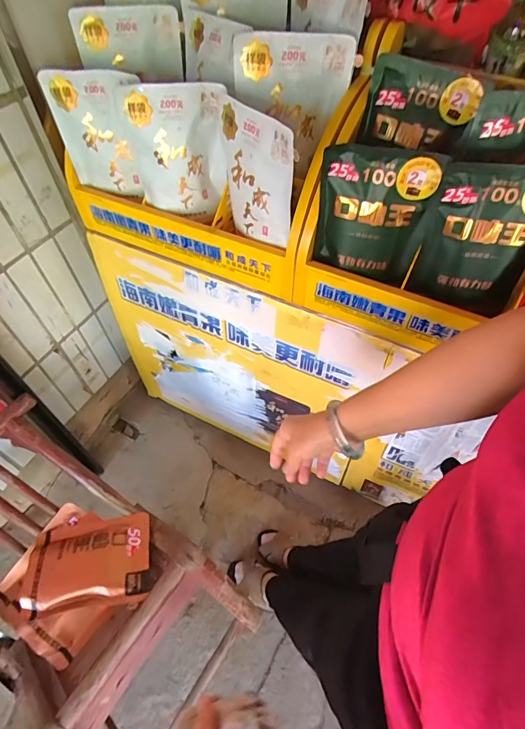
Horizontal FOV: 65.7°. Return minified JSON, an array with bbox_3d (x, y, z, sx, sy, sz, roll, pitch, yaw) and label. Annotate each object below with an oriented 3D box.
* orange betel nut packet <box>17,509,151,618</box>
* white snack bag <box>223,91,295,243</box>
[{"bbox_3d":[-0.340,0.381,0.787,0.235,0.046,0.176,-10,53,-4],"label":"orange betel nut packet"},{"bbox_3d":[-0.013,-0.277,0.606,0.029,0.177,0.152,-29,57,-17],"label":"white snack bag"}]

